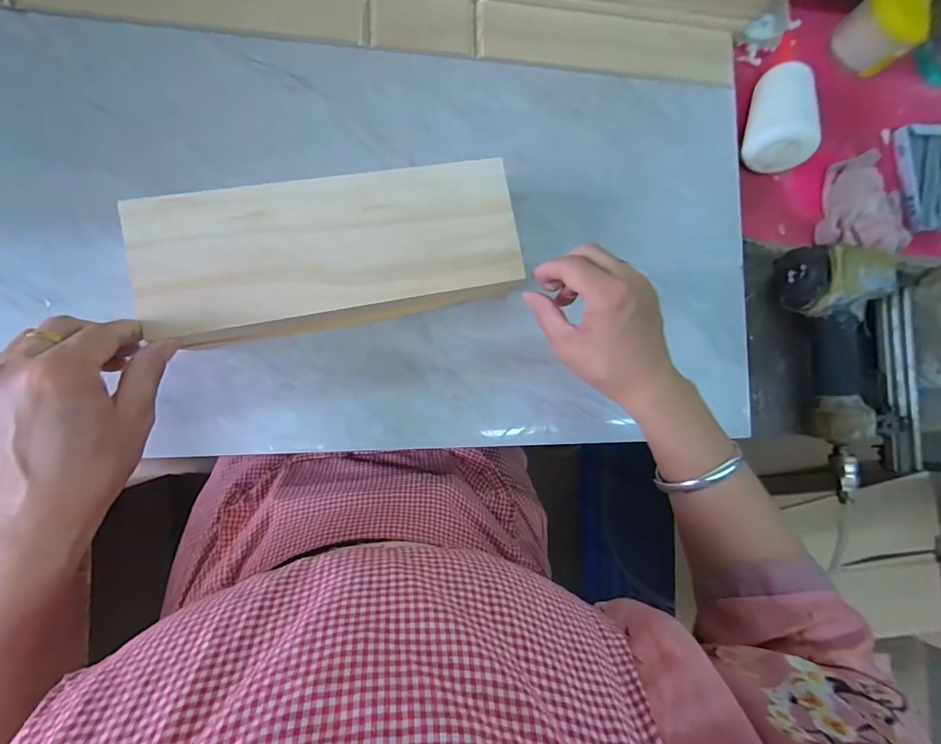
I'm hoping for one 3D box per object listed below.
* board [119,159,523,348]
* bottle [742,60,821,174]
[{"bbox_3d":[-0.100,-0.093,0.329,0.273,0.025,0.107,-11,88,-11],"label":"board"},{"bbox_3d":[0.324,-0.264,0.450,0.058,0.063,0.097,14,84,-8],"label":"bottle"}]

